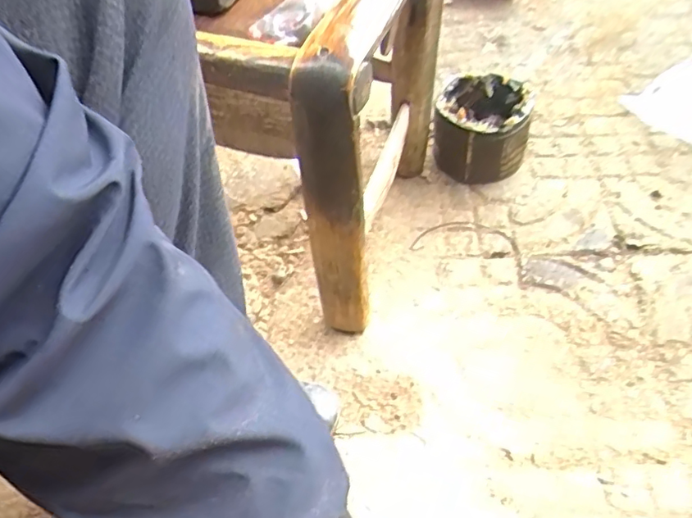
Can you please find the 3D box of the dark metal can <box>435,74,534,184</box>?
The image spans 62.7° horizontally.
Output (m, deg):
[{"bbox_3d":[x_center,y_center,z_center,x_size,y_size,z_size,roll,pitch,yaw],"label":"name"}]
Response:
[{"bbox_3d":[0.179,-0.173,0.751,0.113,0.094,0.115,-3,53,4],"label":"dark metal can"}]

